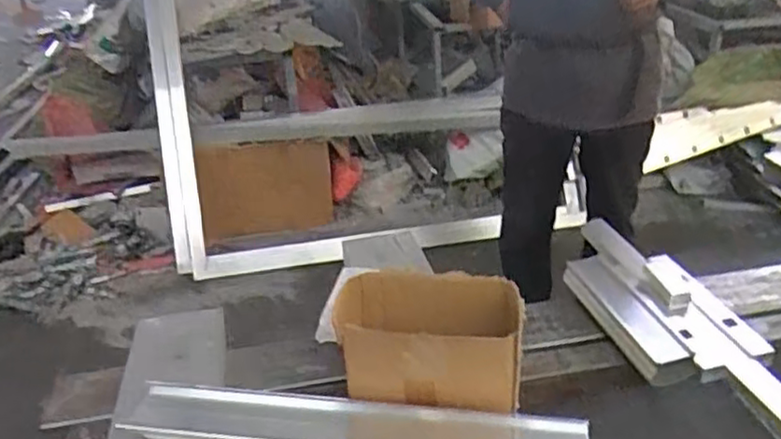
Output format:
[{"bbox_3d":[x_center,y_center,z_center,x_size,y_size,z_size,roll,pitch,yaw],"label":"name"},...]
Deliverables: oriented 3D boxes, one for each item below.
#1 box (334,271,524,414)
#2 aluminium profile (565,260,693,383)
[{"bbox_3d":[0.054,0.169,0.991,0.262,0.129,0.146,2,29,11],"label":"box"},{"bbox_3d":[0.406,0.169,1.199,0.093,0.046,0.318,-10,29,-12],"label":"aluminium profile"}]

